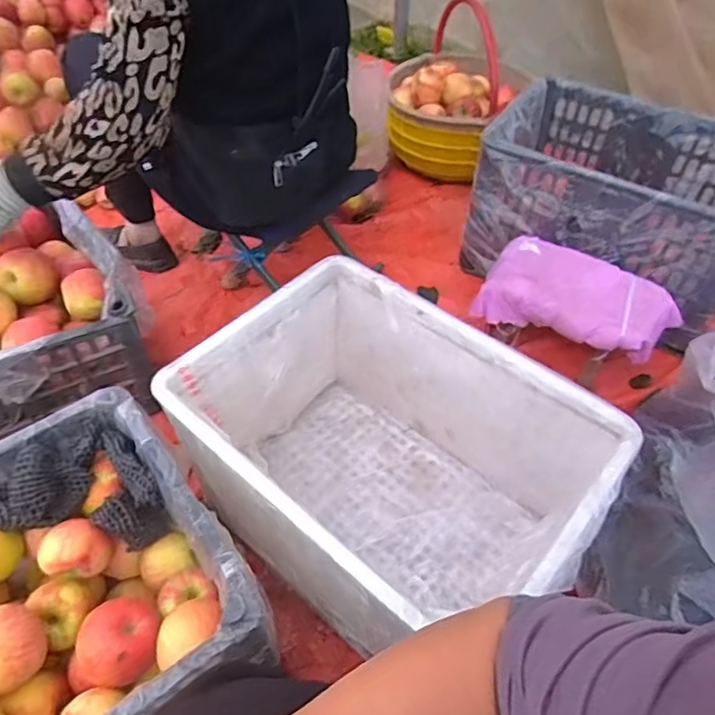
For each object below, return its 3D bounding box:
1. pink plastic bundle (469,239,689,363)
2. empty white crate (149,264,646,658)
[{"bbox_3d":[0.378,-0.095,0.965,0.316,0.086,0.152,25,53,18],"label":"pink plastic bundle"},{"bbox_3d":[0.029,0.145,0.757,0.480,0.291,0.342,35,56,24],"label":"empty white crate"}]

